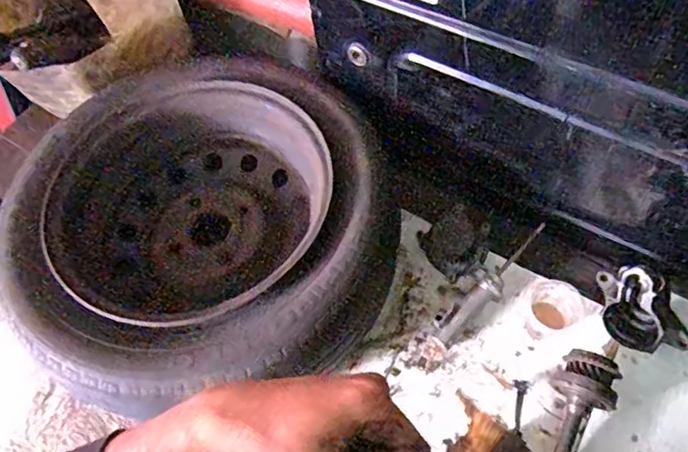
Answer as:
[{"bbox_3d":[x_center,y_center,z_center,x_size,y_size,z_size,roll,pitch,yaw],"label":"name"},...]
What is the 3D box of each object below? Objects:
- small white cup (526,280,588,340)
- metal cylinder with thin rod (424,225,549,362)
[{"bbox_3d":[0.289,0.117,0.780,0.069,0.068,0.060,-4,58,0],"label":"small white cup"},{"bbox_3d":[0.203,0.089,0.803,0.041,0.039,0.262,39,79,23],"label":"metal cylinder with thin rod"}]

